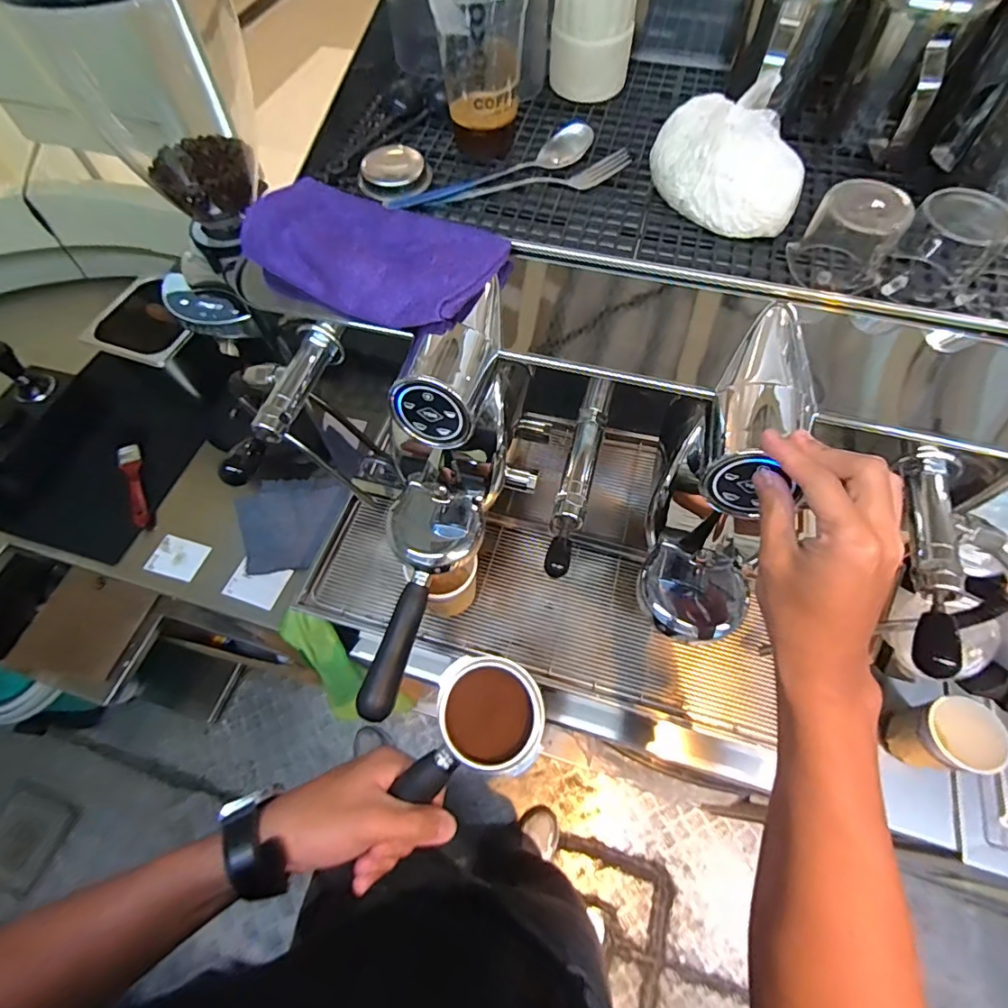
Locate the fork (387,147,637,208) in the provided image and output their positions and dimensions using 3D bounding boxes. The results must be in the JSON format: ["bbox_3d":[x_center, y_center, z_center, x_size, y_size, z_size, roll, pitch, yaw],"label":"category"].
[{"bbox_3d":[0.006,-0.290,0.457,0.223,0.015,0.036,-15,63,-7],"label":"fork"}]

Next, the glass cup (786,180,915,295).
[{"bbox_3d":[0.271,-0.208,0.388,0.079,0.058,0.069,-37,67,-17],"label":"glass cup"}]

